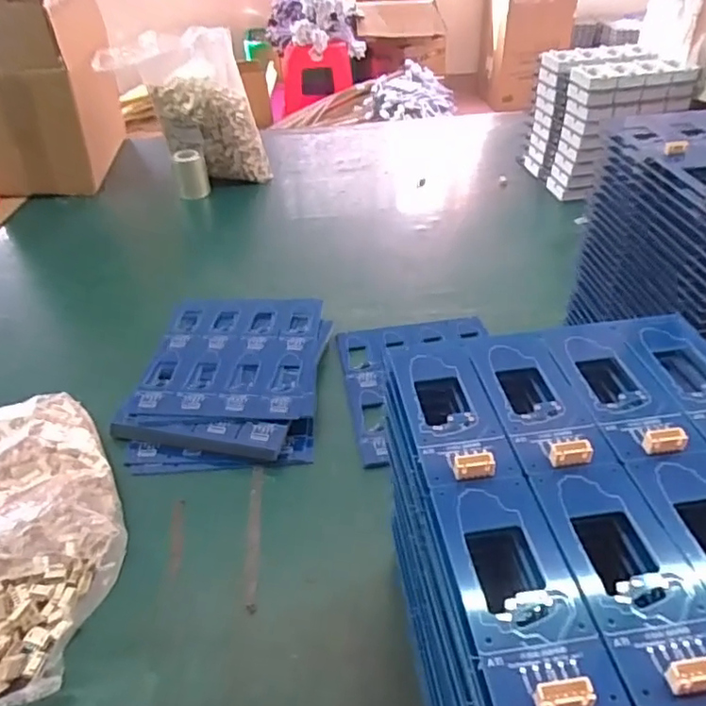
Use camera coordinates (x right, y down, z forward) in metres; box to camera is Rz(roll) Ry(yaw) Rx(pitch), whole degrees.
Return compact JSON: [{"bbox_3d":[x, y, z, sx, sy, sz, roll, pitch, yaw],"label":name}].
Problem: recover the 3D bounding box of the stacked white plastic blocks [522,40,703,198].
[{"bbox_3d":[0.381,-0.360,0.922,0.165,0.173,0.167,-12,41,-11],"label":"stacked white plastic blocks"}]

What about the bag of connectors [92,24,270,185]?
[{"bbox_3d":[-0.242,-0.347,0.902,0.209,0.229,0.072,-21,43,-20],"label":"bag of connectors"}]

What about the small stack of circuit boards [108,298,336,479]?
[{"bbox_3d":[-0.118,0.020,0.607,0.174,0.030,0.232,1,40,5],"label":"small stack of circuit boards"}]

